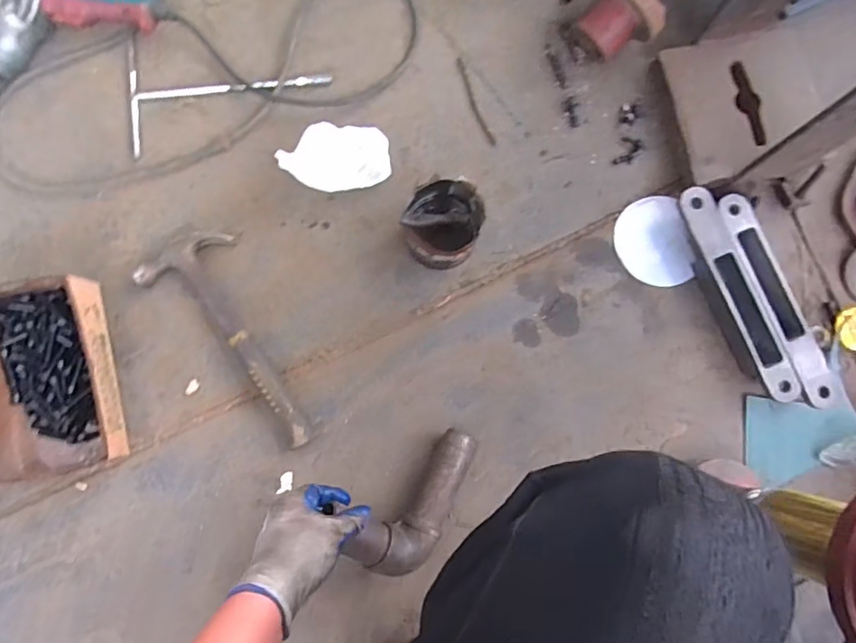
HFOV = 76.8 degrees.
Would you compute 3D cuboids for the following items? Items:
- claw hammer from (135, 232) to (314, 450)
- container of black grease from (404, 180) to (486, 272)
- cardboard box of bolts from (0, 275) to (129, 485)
[{"bbox_3d":[-0.240,0.023,0.701,0.119,0.031,0.309,-36,83,-6],"label":"claw hammer"},{"bbox_3d":[0.021,-0.125,0.717,0.098,0.083,0.112,24,84,1],"label":"container of black grease"},{"bbox_3d":[-0.470,0.067,0.670,0.140,0.069,0.236,-15,82,-3],"label":"cardboard box of bolts"}]

